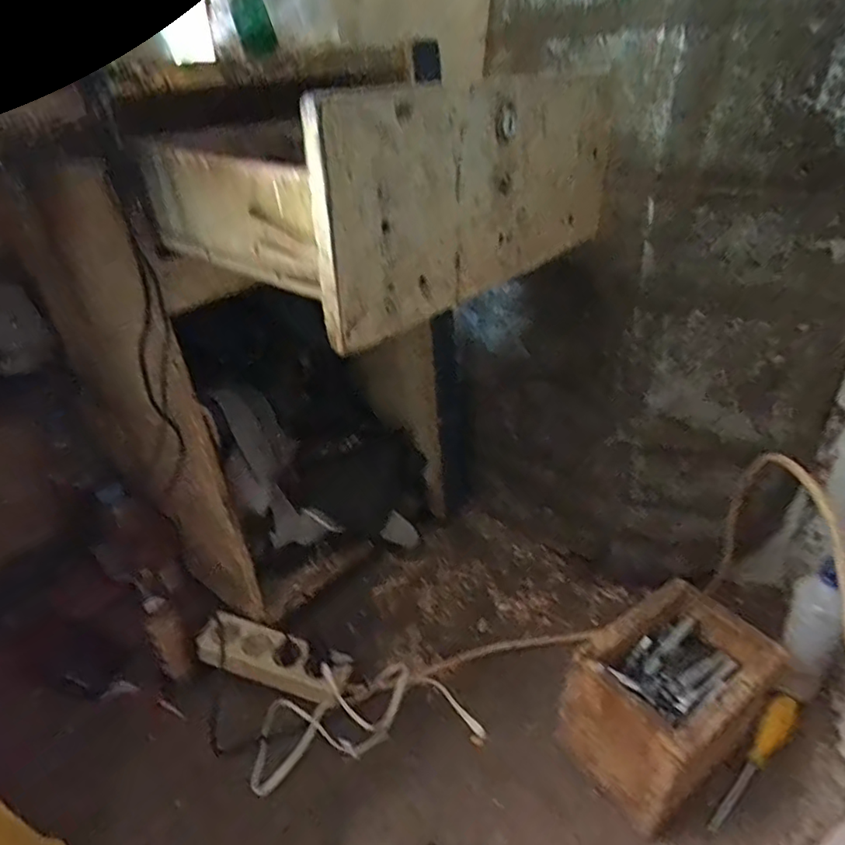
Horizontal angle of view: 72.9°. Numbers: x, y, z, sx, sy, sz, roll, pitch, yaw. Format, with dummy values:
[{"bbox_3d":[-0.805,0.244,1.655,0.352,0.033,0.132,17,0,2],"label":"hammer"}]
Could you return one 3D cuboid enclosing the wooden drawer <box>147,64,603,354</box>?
[{"bbox_3d":[-0.029,-0.219,0.512,0.254,0.140,0.334,27,42,37],"label":"wooden drawer"}]

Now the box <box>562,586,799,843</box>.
[{"bbox_3d":[0.279,0.323,0.663,0.197,0.165,0.145,-23,38,-30],"label":"box"}]

